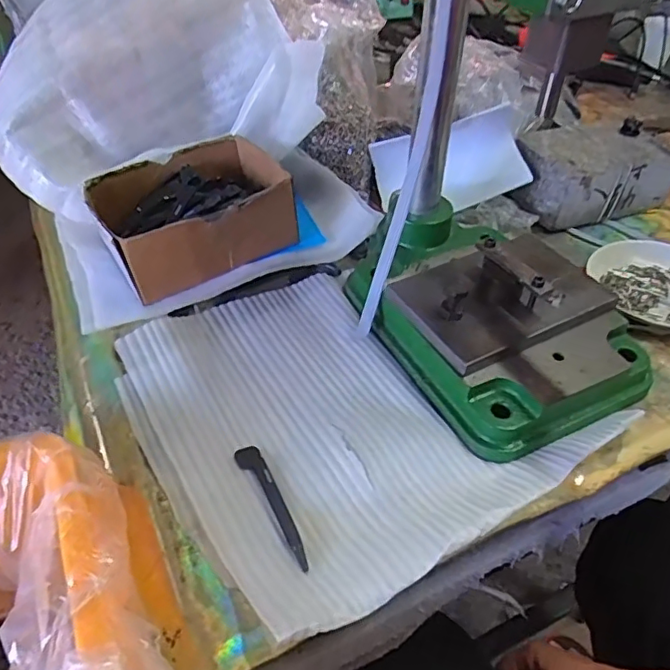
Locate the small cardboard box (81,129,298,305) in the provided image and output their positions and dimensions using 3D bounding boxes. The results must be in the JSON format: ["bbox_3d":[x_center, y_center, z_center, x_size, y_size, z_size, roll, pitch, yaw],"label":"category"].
[{"bbox_3d":[-0.133,-0.114,0.537,0.154,0.077,0.130,-23,49,-23],"label":"small cardboard box"}]

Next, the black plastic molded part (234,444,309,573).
[{"bbox_3d":[-0.039,0.105,0.364,0.016,0.006,0.098,-21,49,-22],"label":"black plastic molded part"}]

